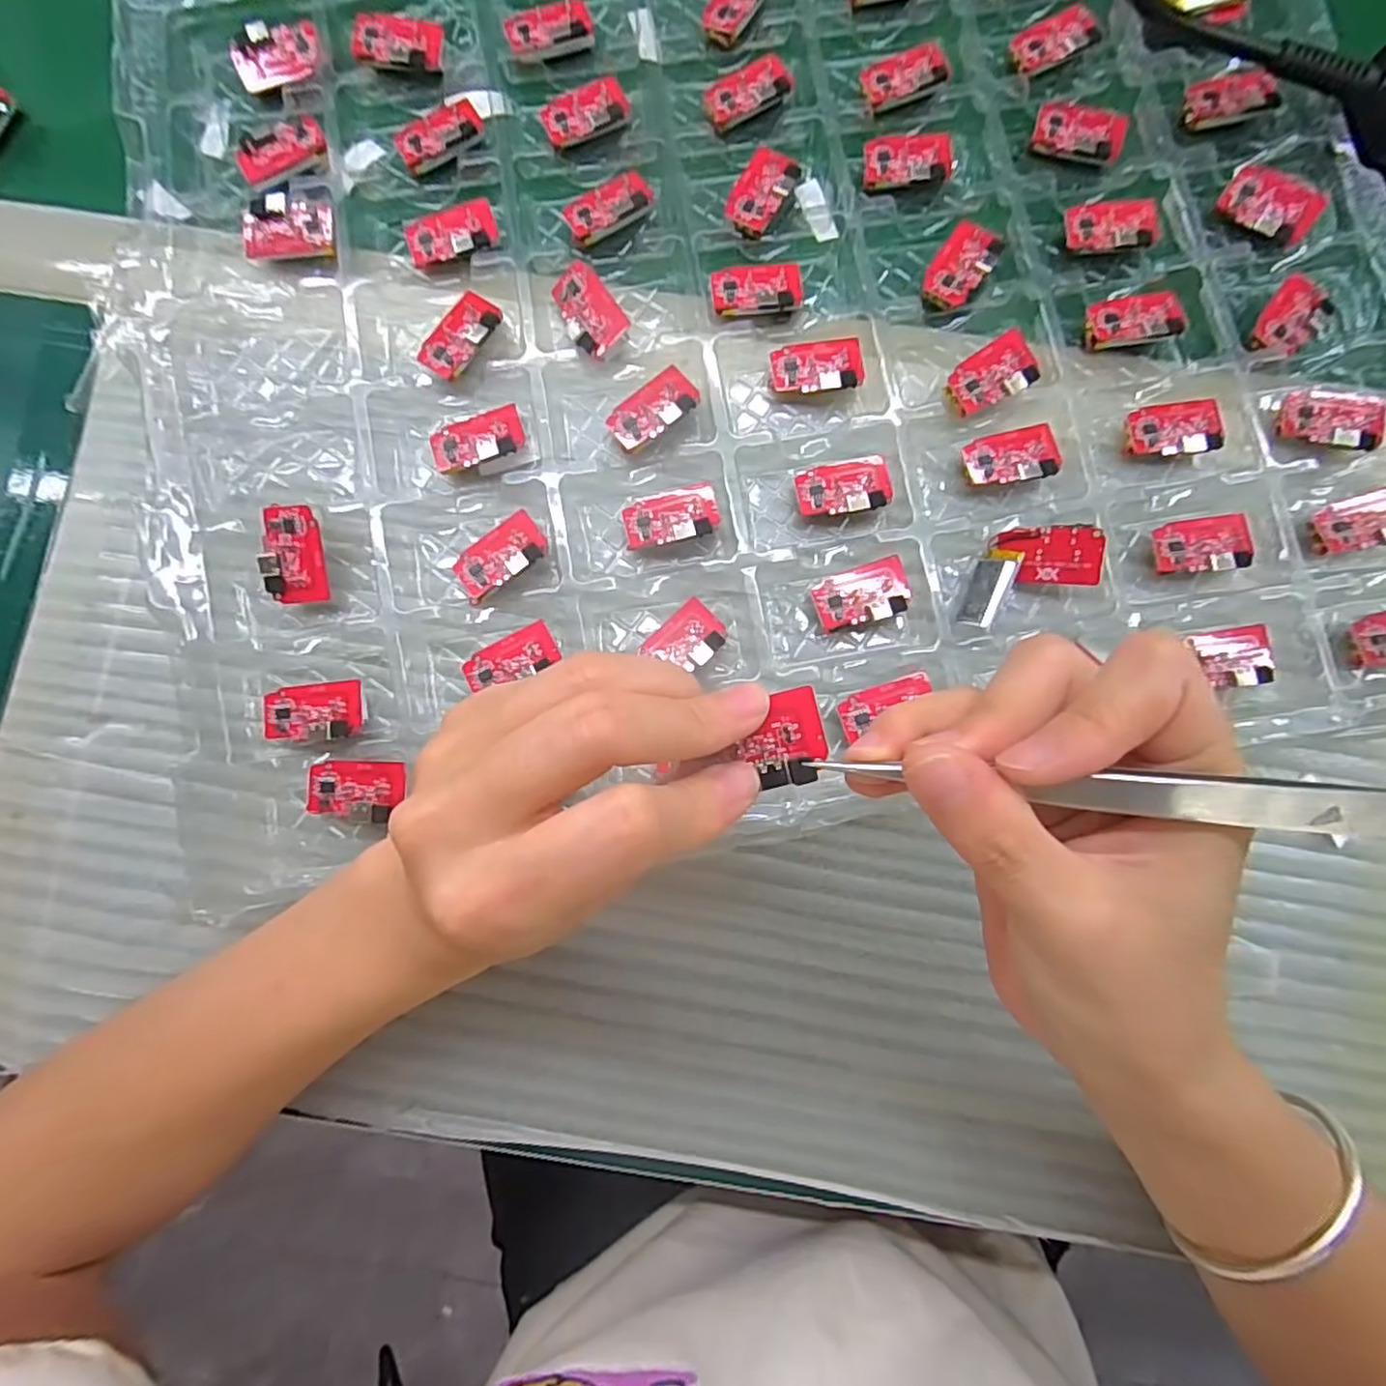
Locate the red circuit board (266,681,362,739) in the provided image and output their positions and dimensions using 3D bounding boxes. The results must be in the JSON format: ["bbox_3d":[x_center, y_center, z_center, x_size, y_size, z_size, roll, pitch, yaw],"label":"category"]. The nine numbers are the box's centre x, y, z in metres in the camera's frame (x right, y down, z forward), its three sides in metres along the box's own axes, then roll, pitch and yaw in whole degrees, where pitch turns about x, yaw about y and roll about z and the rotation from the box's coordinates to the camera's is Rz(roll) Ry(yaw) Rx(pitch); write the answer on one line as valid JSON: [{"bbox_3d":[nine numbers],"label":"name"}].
[{"bbox_3d":[-0.141,0.007,0.247,0.035,0.004,0.021,-4,77,-3],"label":"red circuit board"}]

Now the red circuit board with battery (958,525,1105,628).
[{"bbox_3d":[0.124,-0.047,0.250,0.054,0.010,0.031,-24,69,7],"label":"red circuit board with battery"}]

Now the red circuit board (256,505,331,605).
[{"bbox_3d":[-0.150,-0.052,0.249,0.021,0.004,0.036,-3,95,-17],"label":"red circuit board"}]

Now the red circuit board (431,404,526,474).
[{"bbox_3d":[-0.083,-0.097,0.258,0.035,0.010,0.020,-17,85,-1],"label":"red circuit board"}]

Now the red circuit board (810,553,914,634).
[{"bbox_3d":[0.064,-0.037,0.254,0.036,0.010,0.022,-18,85,-1],"label":"red circuit board"}]

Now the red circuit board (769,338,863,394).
[{"bbox_3d":[0.049,-0.127,0.262,0.036,0.011,0.022,-8,85,0],"label":"red circuit board"}]

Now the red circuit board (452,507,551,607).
[{"bbox_3d":[-0.074,-0.052,0.254,0.037,0.011,0.022,-39,86,-3],"label":"red circuit board"}]

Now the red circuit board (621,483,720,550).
[{"bbox_3d":[-0.008,-0.068,0.254,0.036,0.004,0.023,-12,73,2],"label":"red circuit board"}]

